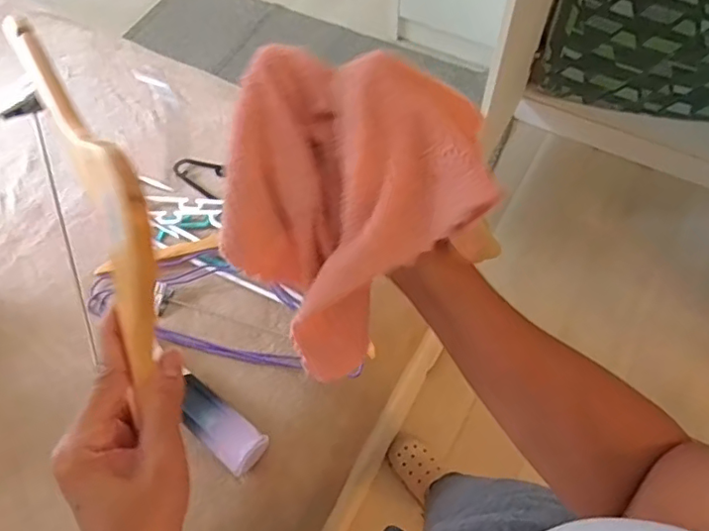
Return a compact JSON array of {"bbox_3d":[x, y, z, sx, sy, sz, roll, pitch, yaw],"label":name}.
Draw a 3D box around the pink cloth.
[{"bbox_3d":[-0.008,-0.034,0.343,0.131,0.150,0.128,-29,63,-15],"label":"pink cloth"}]

